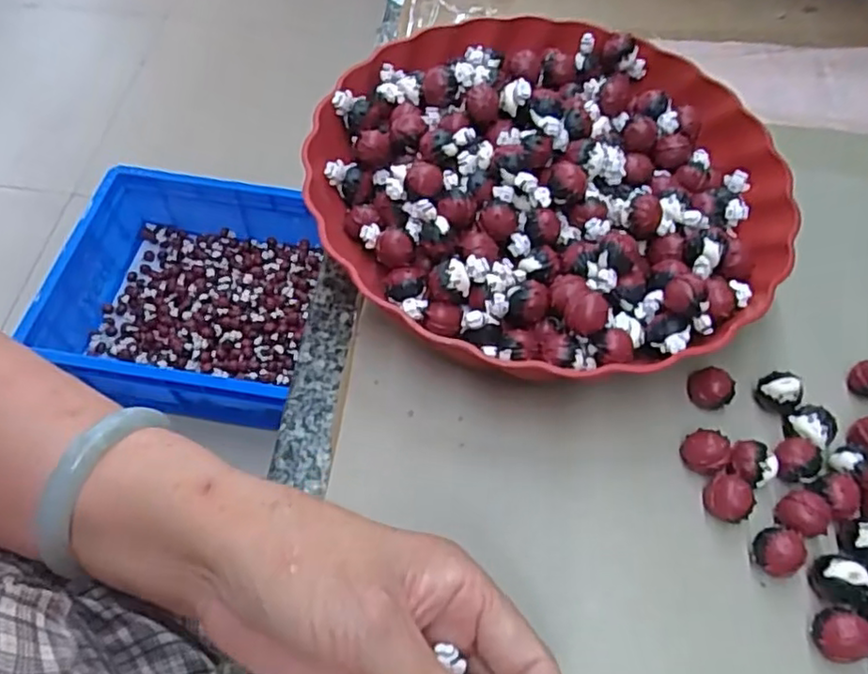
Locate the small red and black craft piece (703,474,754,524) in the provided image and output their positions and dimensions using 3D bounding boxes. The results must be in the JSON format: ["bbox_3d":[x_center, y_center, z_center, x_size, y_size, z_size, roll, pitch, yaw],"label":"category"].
[{"bbox_3d":[0.128,0.072,0.289,0.017,0.017,0.020,-27,63,-18],"label":"small red and black craft piece"}]

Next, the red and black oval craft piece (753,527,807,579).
[{"bbox_3d":[0.145,0.091,0.277,0.019,0.019,0.017,1,58,-1],"label":"red and black oval craft piece"}]

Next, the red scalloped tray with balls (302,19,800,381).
[{"bbox_3d":[0.062,-0.081,0.359,0.252,0.060,0.244,-32,65,-20],"label":"red scalloped tray with balls"}]

